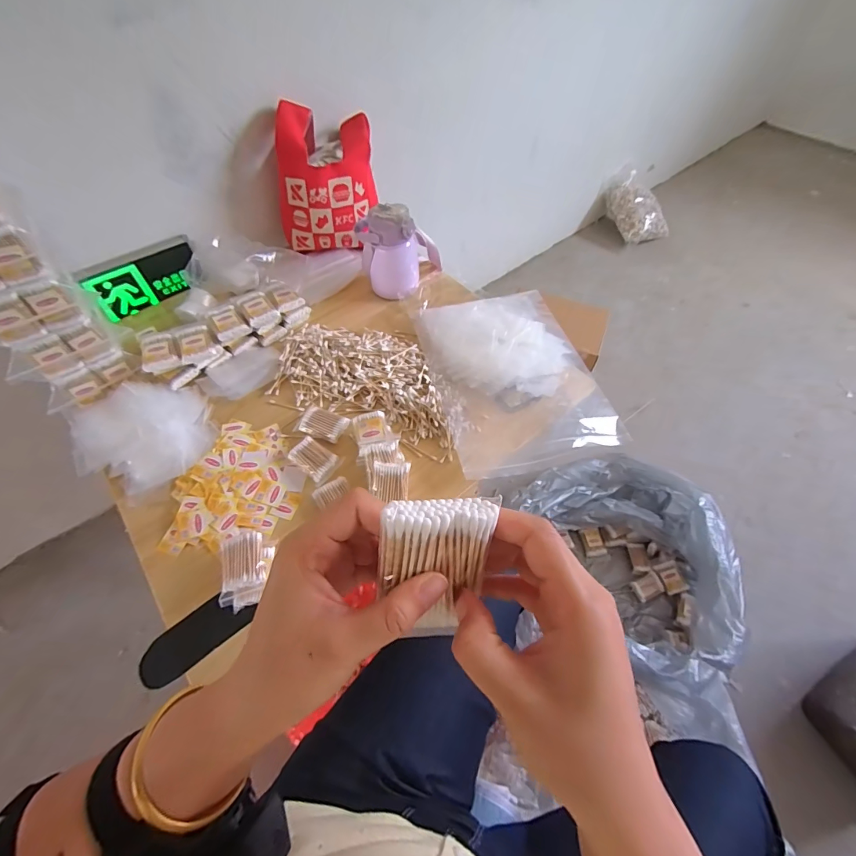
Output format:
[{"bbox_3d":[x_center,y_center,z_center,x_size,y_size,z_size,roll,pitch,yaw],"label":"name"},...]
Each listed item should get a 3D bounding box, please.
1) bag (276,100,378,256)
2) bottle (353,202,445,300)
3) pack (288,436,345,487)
[{"bbox_3d":[-0.218,-0.534,0.891,0.210,0.265,0.112,-3,34,-16],"label":"bag"},{"bbox_3d":[-0.054,-0.372,0.834,0.164,0.161,0.106,-10,56,-6],"label":"bottle"},{"bbox_3d":[-0.182,0.049,0.651,0.076,0.015,0.053,34,63,22],"label":"pack"}]

